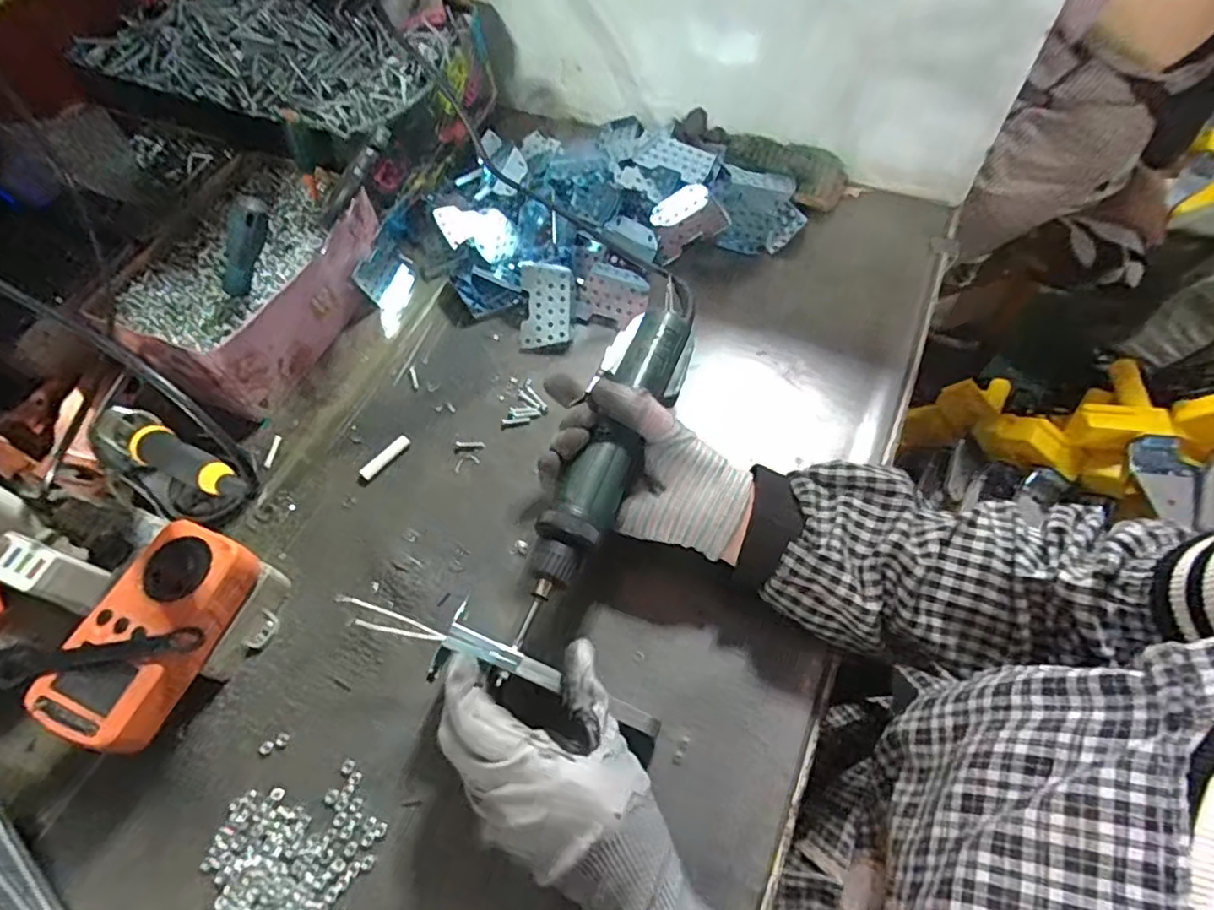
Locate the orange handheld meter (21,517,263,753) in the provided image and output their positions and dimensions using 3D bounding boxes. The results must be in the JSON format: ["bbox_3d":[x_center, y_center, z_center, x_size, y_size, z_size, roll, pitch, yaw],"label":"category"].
[{"bbox_3d":[-0.269,0.101,0.380,0.070,0.029,0.123,17,61,10],"label":"orange handheld meter"}]

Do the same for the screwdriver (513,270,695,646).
[{"bbox_3d":[0.005,-0.006,0.423,0.043,0.036,0.261,20,62,12],"label":"screwdriver"}]

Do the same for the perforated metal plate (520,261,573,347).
[{"bbox_3d":[-0.052,-0.130,0.553,0.044,0.008,0.071,-2,91,11],"label":"perforated metal plate"}]

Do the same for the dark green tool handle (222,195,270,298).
[{"bbox_3d":[-0.275,-0.160,0.488,0.024,0.084,0.025,4,53,-35],"label":"dark green tool handle"}]

